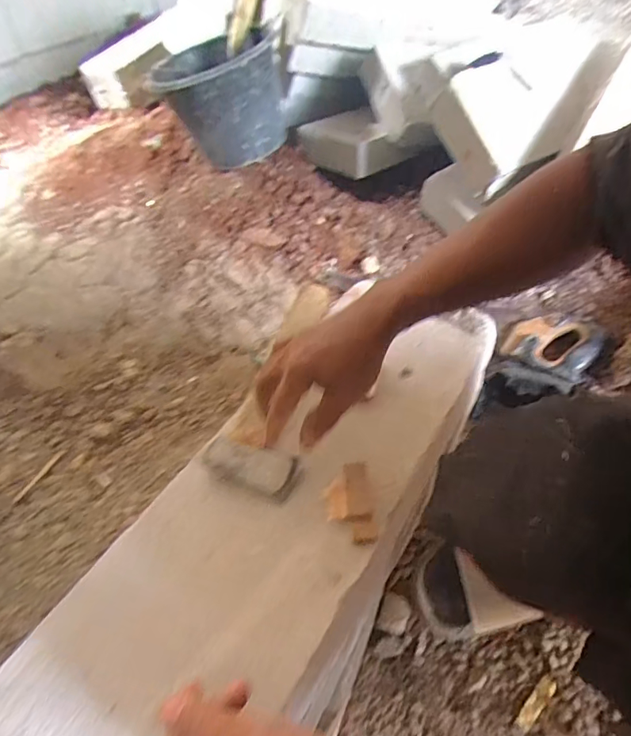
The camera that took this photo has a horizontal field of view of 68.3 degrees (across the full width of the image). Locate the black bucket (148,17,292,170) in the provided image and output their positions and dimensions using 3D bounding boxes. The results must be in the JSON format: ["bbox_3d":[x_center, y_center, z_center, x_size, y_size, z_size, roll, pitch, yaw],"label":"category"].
[{"bbox_3d":[-0.190,-0.558,0.981,0.241,0.206,0.259,-3,47,3],"label":"black bucket"}]

